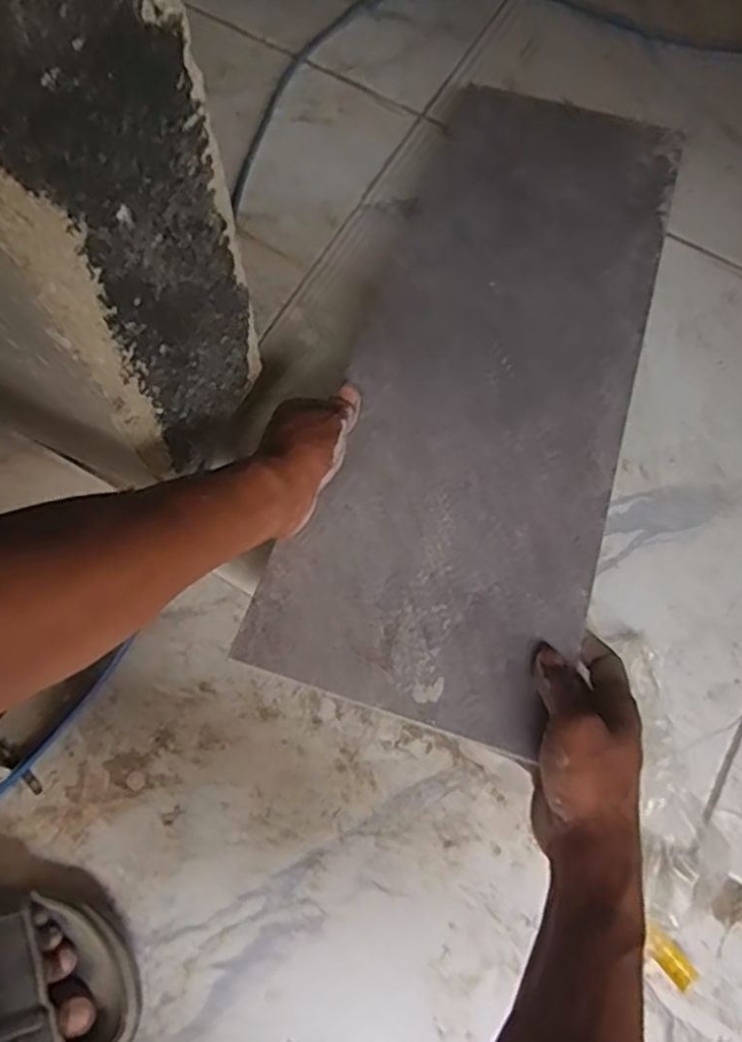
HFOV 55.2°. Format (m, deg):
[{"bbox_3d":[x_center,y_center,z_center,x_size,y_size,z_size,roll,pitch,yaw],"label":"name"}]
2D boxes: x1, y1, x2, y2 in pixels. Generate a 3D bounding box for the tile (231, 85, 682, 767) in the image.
[{"bbox_3d":[0.102,-0.129,0.550,0.205,0.015,0.573,19,65,5],"label":"tile"}]

